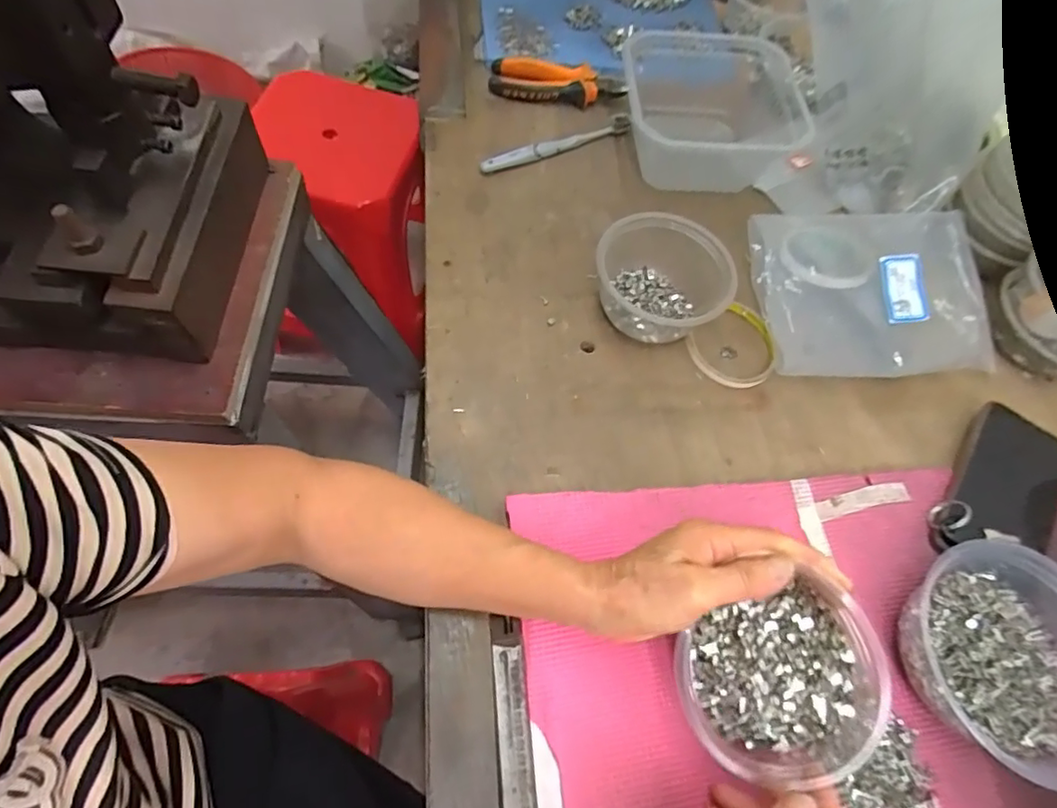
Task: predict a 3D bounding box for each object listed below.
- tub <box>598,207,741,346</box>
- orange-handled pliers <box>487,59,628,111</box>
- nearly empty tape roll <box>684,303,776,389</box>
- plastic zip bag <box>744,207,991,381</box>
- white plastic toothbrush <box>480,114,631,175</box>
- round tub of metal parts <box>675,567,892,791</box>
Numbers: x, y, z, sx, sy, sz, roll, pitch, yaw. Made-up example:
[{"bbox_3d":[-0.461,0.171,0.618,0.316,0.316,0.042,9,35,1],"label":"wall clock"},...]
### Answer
[{"bbox_3d":[0.110,-0.110,0.489,0.110,0.073,0.122,-1,61,-8],"label":"tub"},{"bbox_3d":[0.033,-0.361,0.630,0.147,0.016,0.059,4,63,-6],"label":"orange-handled pliers"},{"bbox_3d":[0.184,-0.050,0.501,0.081,0.016,0.069,-29,70,-20],"label":"nearly empty tape roll"},{"bbox_3d":[0.318,-0.106,0.525,0.212,0.020,0.163,-2,75,-4],"label":"plastic zip bag"},{"bbox_3d":[0.032,-0.273,0.591,0.181,0.011,0.017,-26,67,-15],"label":"white plastic toothbrush"},{"bbox_3d":[0.146,0.160,0.335,0.108,0.055,0.095,-29,78,1],"label":"round tub of metal parts"}]

